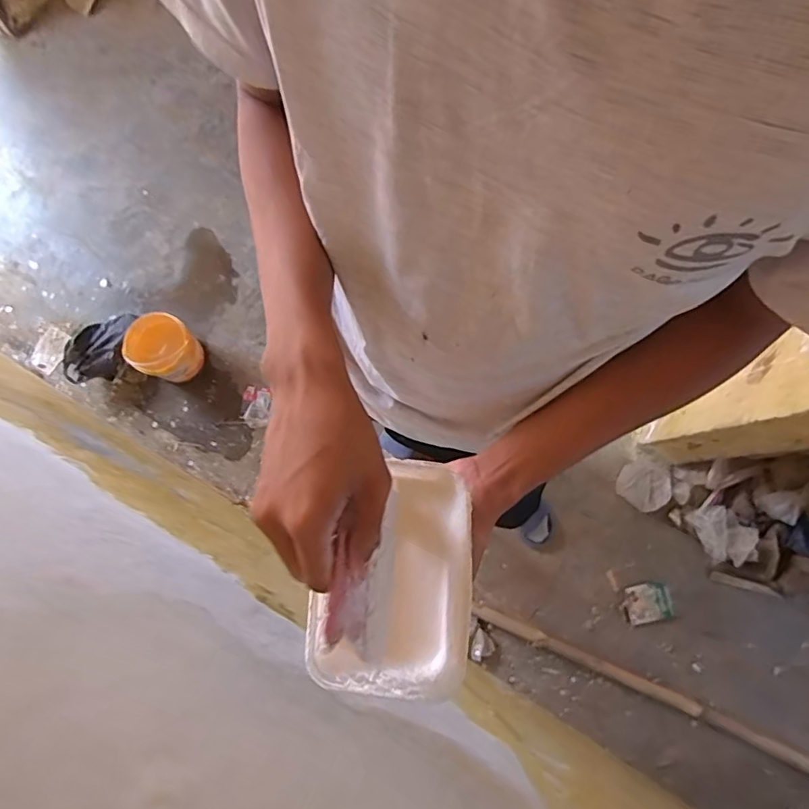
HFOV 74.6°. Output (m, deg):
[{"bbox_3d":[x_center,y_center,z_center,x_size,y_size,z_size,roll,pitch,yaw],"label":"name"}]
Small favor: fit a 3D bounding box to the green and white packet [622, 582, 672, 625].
[{"bbox_3d":[0.635,0.518,1.390,0.120,0.011,0.094,-9,81,-2],"label":"green and white packet"}]

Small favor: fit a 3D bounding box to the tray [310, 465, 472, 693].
[{"bbox_3d":[-0.008,0.131,0.419,0.114,0.044,0.167,6,79,0],"label":"tray"}]

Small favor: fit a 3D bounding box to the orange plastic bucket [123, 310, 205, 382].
[{"bbox_3d":[-0.632,-0.145,1.402,0.148,0.164,0.155,0,81,-1],"label":"orange plastic bucket"}]

